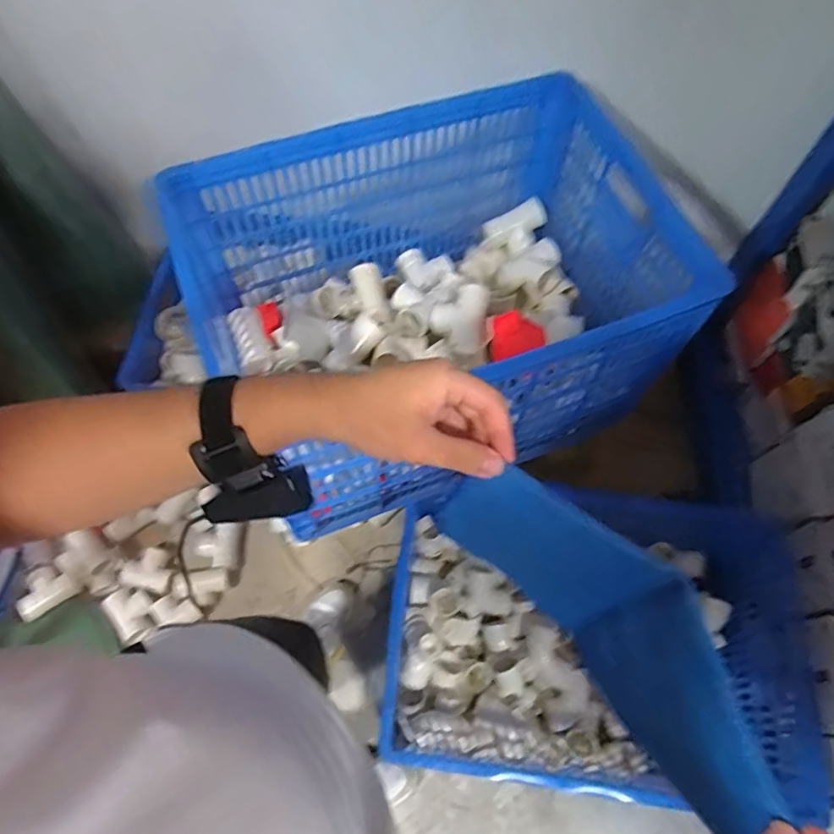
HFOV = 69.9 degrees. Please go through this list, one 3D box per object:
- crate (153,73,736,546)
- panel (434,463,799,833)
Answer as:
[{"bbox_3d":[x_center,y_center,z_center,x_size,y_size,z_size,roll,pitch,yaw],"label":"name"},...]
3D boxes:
[{"bbox_3d":[0.020,-0.185,0.983,0.671,0.371,0.478,-18,66,-10],"label":"crate"},{"bbox_3d":[0.132,0.146,0.414,0.075,0.104,0.265,-34,67,-16],"label":"panel"}]

